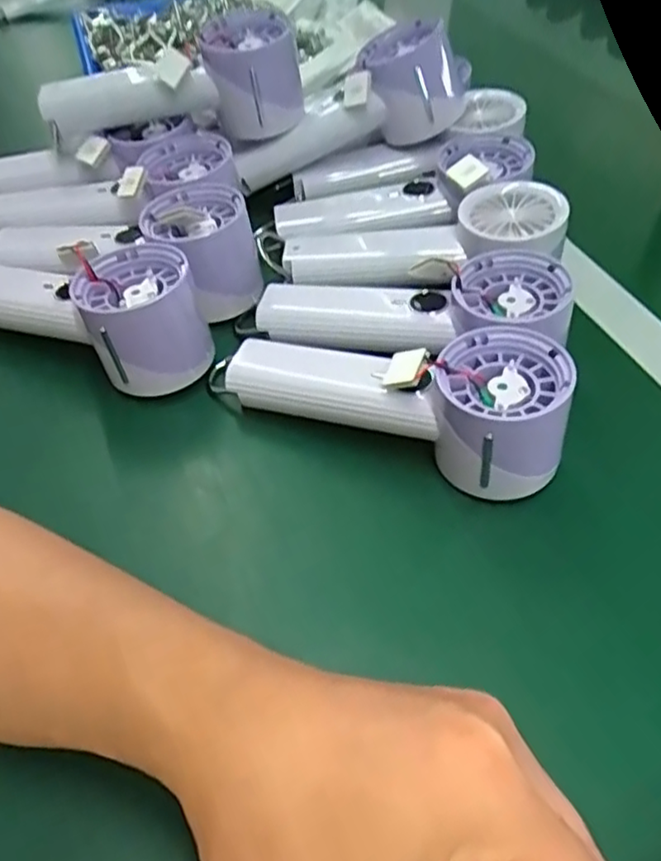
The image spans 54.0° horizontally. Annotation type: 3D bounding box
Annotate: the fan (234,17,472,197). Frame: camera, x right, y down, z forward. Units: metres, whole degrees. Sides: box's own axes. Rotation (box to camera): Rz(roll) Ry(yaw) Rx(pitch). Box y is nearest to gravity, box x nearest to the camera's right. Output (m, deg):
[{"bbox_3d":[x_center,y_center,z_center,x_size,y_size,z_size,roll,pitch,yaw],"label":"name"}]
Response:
[{"bbox_3d":[0.014,-0.226,0.460,0.172,0.062,0.069,-25,52,6],"label":"fan"}]

